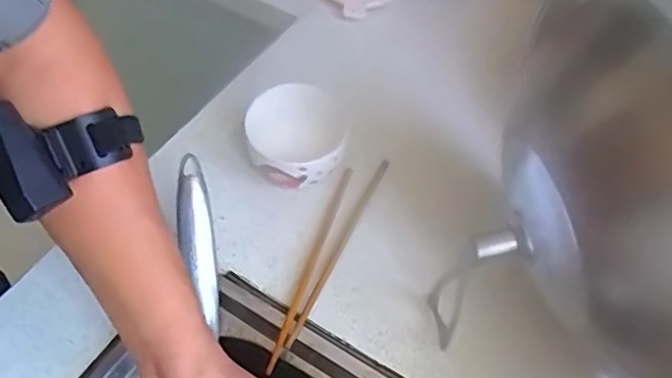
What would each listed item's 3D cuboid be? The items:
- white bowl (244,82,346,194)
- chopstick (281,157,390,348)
[{"bbox_3d":[-0.042,-0.046,0.629,0.096,0.069,0.101,2,53,-3],"label":"white bowl"},{"bbox_3d":[0.004,0.054,0.592,0.009,0.011,0.221,22,55,12],"label":"chopstick"}]

